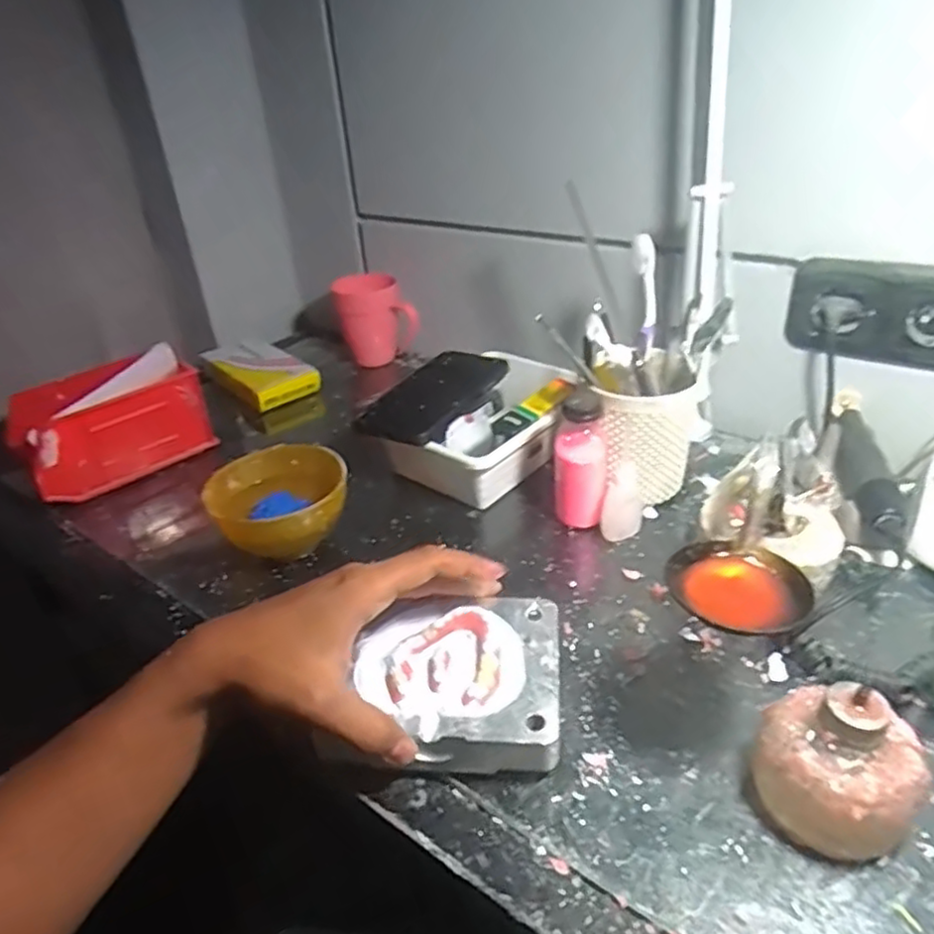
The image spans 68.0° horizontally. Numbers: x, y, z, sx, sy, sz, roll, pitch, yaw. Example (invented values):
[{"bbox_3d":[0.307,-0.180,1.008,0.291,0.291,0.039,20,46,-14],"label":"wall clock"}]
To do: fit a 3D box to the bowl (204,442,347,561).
[{"bbox_3d":[-0.147,0.039,0.567,0.103,0.072,0.099,-4,33,3],"label":"bowl"}]

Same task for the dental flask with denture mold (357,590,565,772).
[{"bbox_3d":[-0.005,0.125,0.417,0.118,0.031,0.109,-1,33,7],"label":"dental flask with denture mold"}]

